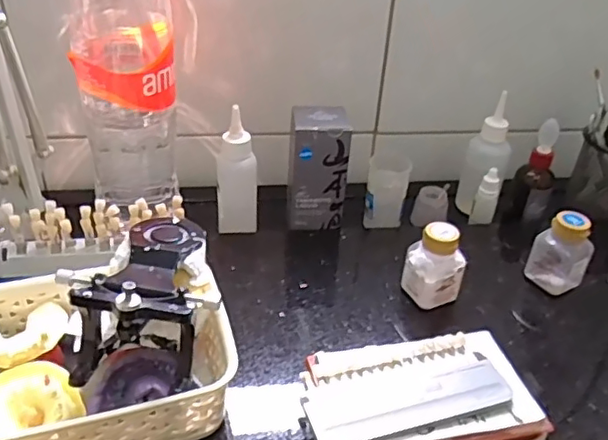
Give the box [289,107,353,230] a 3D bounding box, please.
[{"bbox_3d":[0.014,-0.052,0.605,0.059,0.121,0.052,2,35,-3],"label":"box"}]

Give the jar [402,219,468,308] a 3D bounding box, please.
[{"bbox_3d":[0.116,0.040,0.517,0.035,0.076,0.043,-19,41,-28],"label":"jar"}]

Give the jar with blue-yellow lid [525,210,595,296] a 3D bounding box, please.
[{"bbox_3d":[0.240,0.031,0.542,0.034,0.074,0.040,-14,39,-23],"label":"jar with blue-yellow lid"}]

